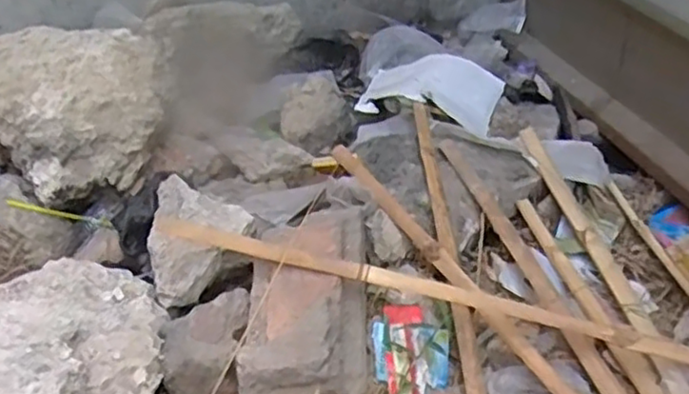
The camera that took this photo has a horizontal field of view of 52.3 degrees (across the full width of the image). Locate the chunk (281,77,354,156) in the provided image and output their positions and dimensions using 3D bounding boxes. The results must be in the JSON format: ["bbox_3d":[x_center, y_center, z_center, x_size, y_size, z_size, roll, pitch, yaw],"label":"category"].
[{"bbox_3d":[-0.053,-0.153,1.343,0.135,0.074,0.149,-7,38,-2],"label":"chunk"}]

